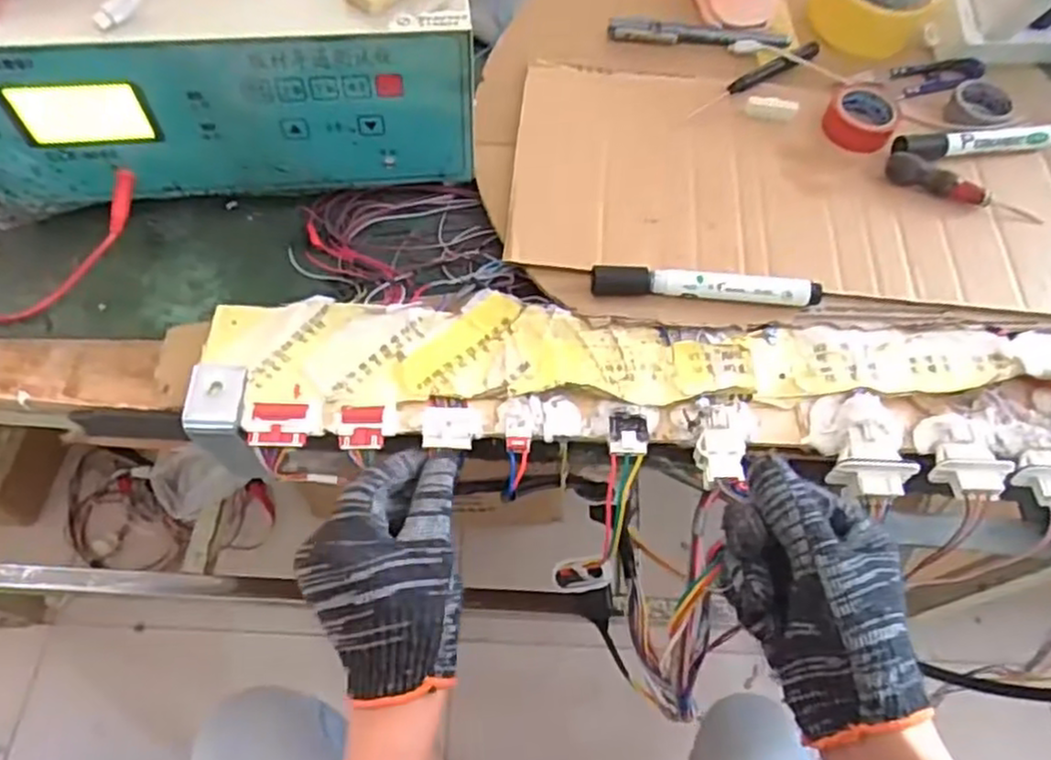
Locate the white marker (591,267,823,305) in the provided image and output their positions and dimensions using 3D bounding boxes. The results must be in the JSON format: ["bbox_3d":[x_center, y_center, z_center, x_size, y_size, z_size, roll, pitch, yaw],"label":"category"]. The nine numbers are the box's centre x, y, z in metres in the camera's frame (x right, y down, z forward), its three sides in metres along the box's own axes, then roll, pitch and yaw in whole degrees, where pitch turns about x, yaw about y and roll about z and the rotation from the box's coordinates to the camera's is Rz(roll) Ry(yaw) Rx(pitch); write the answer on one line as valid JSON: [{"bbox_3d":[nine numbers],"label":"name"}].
[{"bbox_3d":[0.112,-0.057,0.447,0.139,0.014,0.014,5,60,0],"label":"white marker"}]

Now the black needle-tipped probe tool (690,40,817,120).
[{"bbox_3d":[0.176,-0.231,0.545,0.145,0.011,0.013,-33,67,-19],"label":"black needle-tipped probe tool"}]

